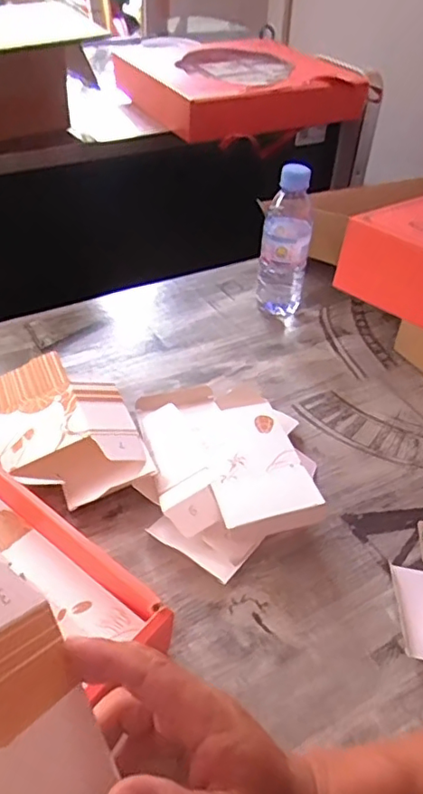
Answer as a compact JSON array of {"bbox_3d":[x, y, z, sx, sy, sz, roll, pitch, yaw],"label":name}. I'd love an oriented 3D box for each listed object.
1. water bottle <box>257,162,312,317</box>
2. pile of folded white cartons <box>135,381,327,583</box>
[{"bbox_3d":[0.093,-0.190,0.722,0.060,0.181,0.059,8,44,4],"label":"water bottle"},{"bbox_3d":[0.014,0.052,0.547,0.163,0.044,0.203,-12,46,-17],"label":"pile of folded white cartons"}]

